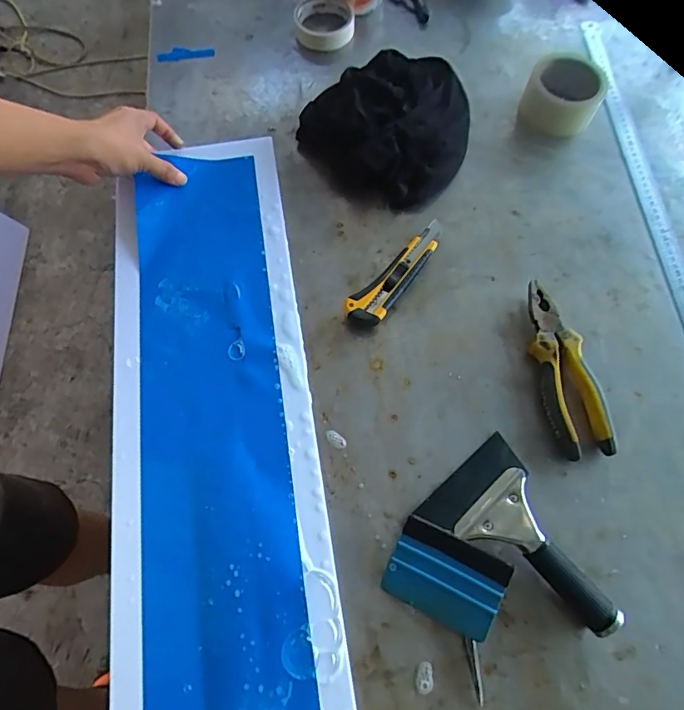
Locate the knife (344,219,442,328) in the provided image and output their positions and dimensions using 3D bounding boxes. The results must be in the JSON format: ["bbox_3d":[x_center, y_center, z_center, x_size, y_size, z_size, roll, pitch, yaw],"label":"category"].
[{"bbox_3d":[0.066,-0.097,0.562,0.039,0.026,0.161,35,73,15],"label":"knife"}]

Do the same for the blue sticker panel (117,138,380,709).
[{"bbox_3d":[-0.103,0.139,0.468,0.205,0.019,0.846,-10,68,-4],"label":"blue sticker panel"}]

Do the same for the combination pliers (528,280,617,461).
[{"bbox_3d":[0.229,0.011,0.515,0.056,0.027,0.186,-8,68,-2],"label":"combination pliers"}]

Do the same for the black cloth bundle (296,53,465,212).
[{"bbox_3d":[0.055,-0.310,0.632,0.215,0.049,0.236,12,68,6],"label":"black cloth bundle"}]

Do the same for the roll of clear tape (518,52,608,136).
[{"bbox_3d":[0.289,-0.341,0.646,0.093,0.058,0.093,-1,68,1],"label":"roll of clear tape"}]

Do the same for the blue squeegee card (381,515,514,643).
[{"bbox_3d":[0.090,0.197,0.437,0.097,0.004,0.072,22,86,19],"label":"blue squeegee card"}]

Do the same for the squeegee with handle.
[{"bbox_3d":[0.169,0.170,0.447,0.114,0.034,0.177,-39,72,-13],"label":"squeegee with handle"}]

